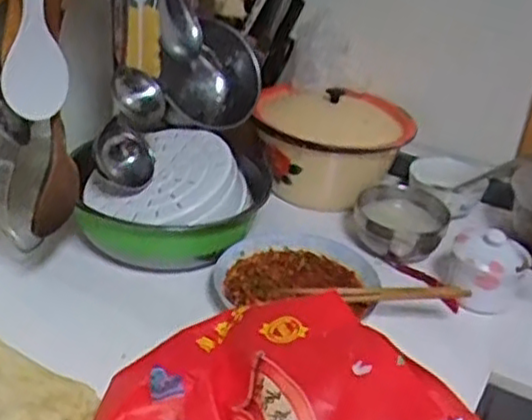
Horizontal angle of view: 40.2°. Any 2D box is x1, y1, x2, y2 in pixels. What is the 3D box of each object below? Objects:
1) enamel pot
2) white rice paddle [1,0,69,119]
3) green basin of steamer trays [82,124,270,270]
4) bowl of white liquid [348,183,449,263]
[{"bbox_3d":[0.095,-0.098,1.125,0.230,0.165,0.215,5,31,-3],"label":"enamel pot"},{"bbox_3d":[-0.210,-0.191,0.685,0.064,0.218,0.014,-11,36,-39],"label":"white rice paddle"},{"bbox_3d":[-0.117,-0.017,0.958,0.224,0.117,0.203,7,31,0],"label":"green basin of steamer trays"},{"bbox_3d":[0.186,0.019,1.028,0.129,0.065,0.132,5,31,-3],"label":"bowl of white liquid"}]

